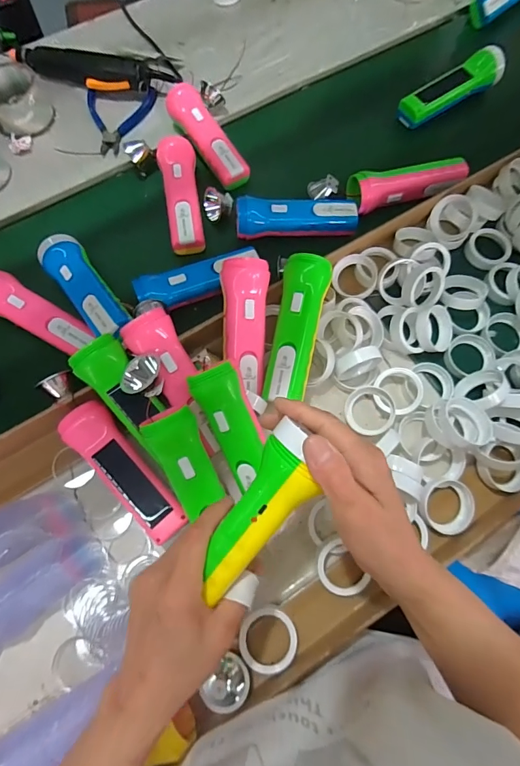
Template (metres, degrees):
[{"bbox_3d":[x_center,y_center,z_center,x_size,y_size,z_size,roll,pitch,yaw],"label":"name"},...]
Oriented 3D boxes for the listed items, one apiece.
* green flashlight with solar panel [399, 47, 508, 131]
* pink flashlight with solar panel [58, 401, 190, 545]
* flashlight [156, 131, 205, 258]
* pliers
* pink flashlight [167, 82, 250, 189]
[{"bbox_3d":[0.288,-0.445,0.597,0.167,0.041,0.054,-30,74,-10],"label":"green flashlight with solar panel"},{"bbox_3d":[-0.134,0.090,0.405,0.043,0.049,0.155,-42,77,-13],"label":"pink flashlight with solar panel"},{"bbox_3d":[-0.105,-0.253,0.538,0.046,0.041,0.164,-8,72,-3],"label":"flashlight"},{"bbox_3d":[-0.217,-0.397,0.596,0.102,0.022,0.130,2,71,0],"label":"pliers"},{"bbox_3d":[-0.077,-0.345,0.566,0.045,0.047,0.164,-32,75,-11],"label":"pink flashlight"}]

